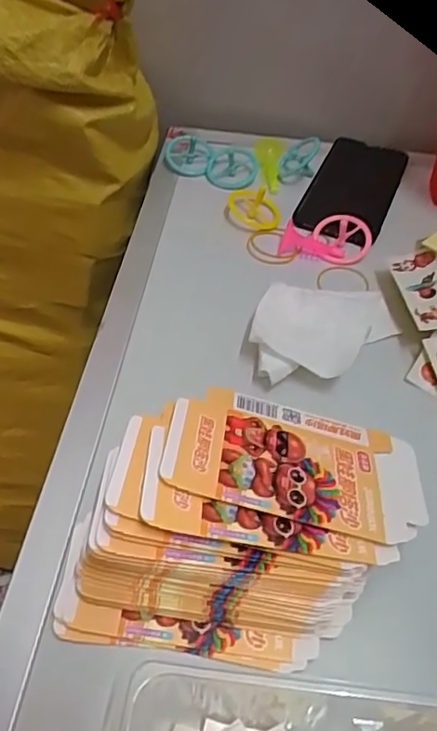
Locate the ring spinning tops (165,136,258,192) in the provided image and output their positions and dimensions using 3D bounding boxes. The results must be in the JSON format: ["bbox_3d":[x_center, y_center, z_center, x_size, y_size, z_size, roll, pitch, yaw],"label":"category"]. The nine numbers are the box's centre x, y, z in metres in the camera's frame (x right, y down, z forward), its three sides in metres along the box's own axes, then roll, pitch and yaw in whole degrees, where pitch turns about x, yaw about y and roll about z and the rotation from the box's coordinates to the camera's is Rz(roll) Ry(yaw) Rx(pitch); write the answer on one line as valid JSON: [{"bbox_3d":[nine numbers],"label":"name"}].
[{"bbox_3d":[-0.009,-0.197,0.571,0.093,0.026,0.044,19,52,11],"label":"ring spinning tops"}]

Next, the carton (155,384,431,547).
[{"bbox_3d":[0.044,0.052,0.320,0.144,0.005,0.080,17,38,-6],"label":"carton"}]

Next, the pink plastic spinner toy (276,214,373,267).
[{"bbox_3d":[0.092,-0.109,0.499,0.075,0.024,0.039,11,51,6],"label":"pink plastic spinner toy"}]

